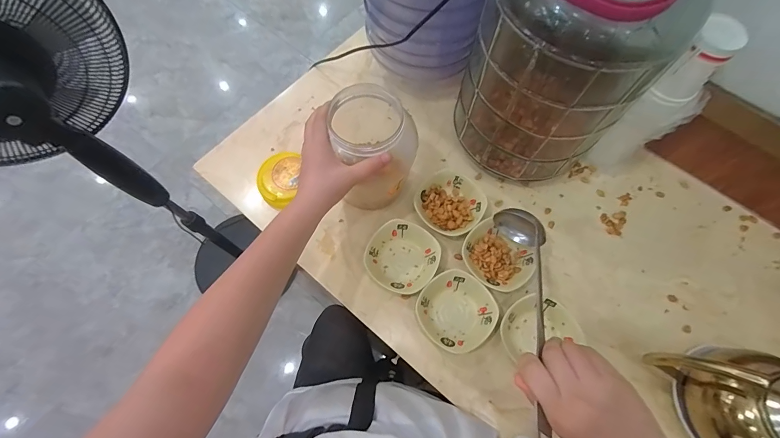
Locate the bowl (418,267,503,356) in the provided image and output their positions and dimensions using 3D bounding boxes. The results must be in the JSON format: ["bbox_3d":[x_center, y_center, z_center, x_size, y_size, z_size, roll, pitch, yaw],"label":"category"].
[{"bbox_3d":[0.091,0.127,0.490,0.099,0.032,0.099,0,69,-1],"label":"bowl"}]

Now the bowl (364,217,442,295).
[{"bbox_3d":[0.018,0.056,0.517,0.099,0.030,0.097,28,71,9],"label":"bowl"}]

